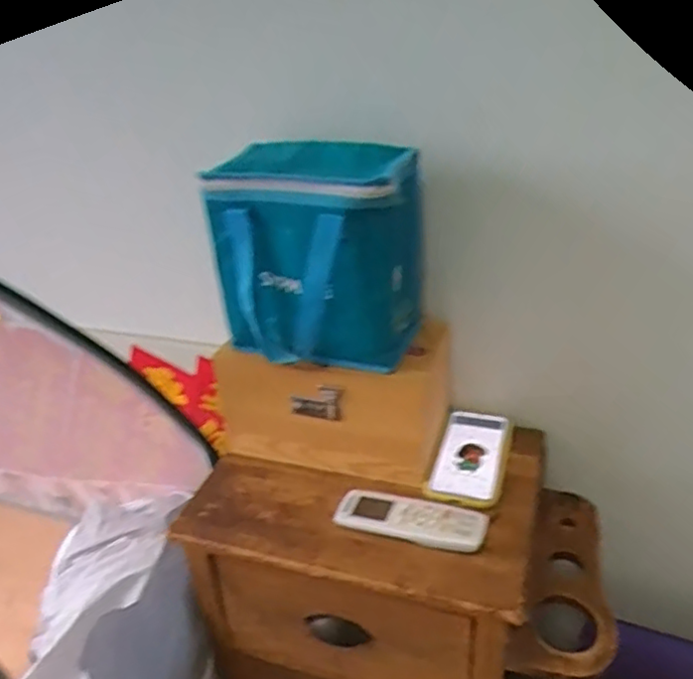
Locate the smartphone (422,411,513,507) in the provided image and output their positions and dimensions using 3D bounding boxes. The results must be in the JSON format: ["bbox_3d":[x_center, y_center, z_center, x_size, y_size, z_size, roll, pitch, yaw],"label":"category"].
[{"bbox_3d":[0.155,0.143,0.798,0.083,0.014,0.158,8,33,20],"label":"smartphone"}]

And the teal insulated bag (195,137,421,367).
[{"bbox_3d":[-0.030,-0.096,0.733,0.203,0.215,0.174,11,34,25],"label":"teal insulated bag"}]

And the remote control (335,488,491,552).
[{"bbox_3d":[0.070,0.196,0.704,0.162,0.030,0.057,10,34,23],"label":"remote control"}]

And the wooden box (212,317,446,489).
[{"bbox_3d":[-0.015,0.062,0.826,0.280,0.145,0.152,6,32,17],"label":"wooden box"}]

